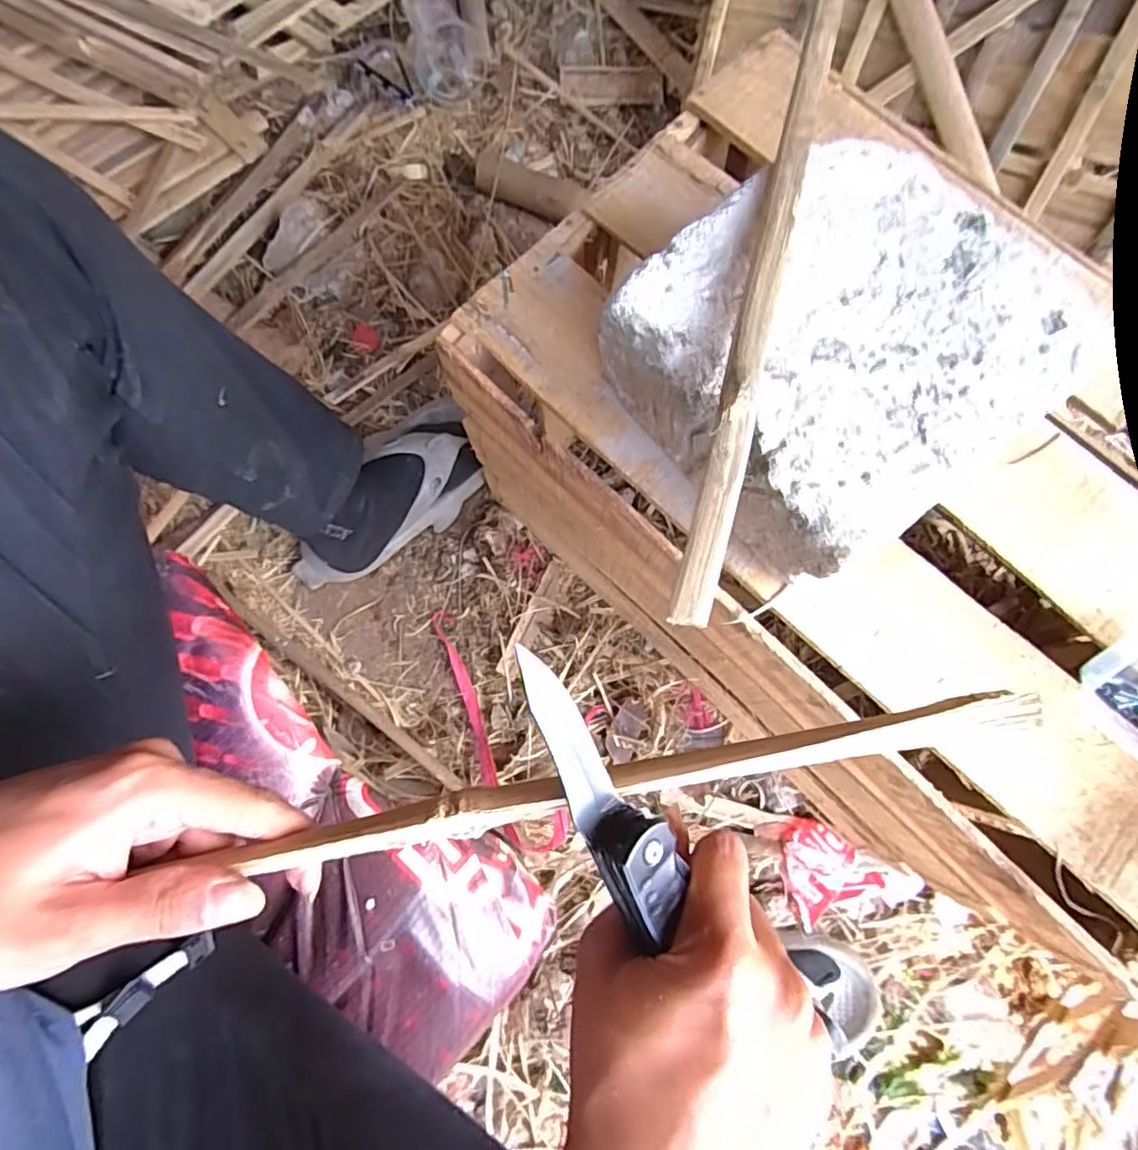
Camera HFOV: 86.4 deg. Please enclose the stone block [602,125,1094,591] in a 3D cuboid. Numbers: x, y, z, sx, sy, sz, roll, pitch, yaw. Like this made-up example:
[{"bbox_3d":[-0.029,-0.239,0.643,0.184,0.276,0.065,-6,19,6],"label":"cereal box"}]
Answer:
[{"bbox_3d":[0.140,-0.120,0.349,0.199,0.100,0.190,-36,81,-9],"label":"stone block"}]

